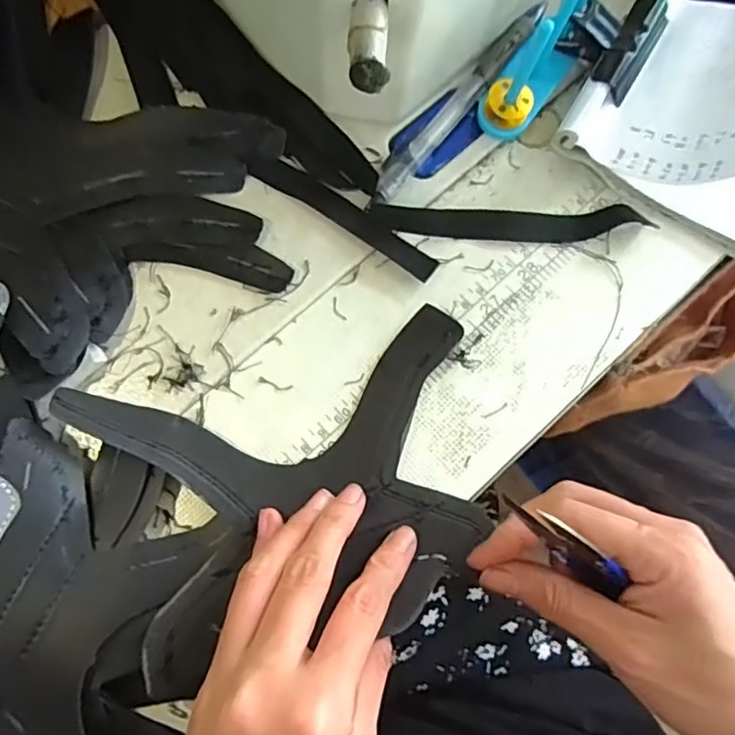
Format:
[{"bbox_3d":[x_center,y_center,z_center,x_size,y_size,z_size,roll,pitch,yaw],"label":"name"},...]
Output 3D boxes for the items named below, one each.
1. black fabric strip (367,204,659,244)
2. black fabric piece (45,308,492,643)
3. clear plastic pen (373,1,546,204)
[{"bbox_3d":[0.067,-0.069,0.287,0.128,0.008,0.017,0,74,2],"label":"black fabric strip"},{"bbox_3d":[-0.027,0.049,0.248,0.162,0.024,0.121,-18,74,-4],"label":"black fabric piece"},{"bbox_3d":[0.045,-0.130,0.296,0.013,0.016,0.129,39,79,11],"label":"clear plastic pen"}]

